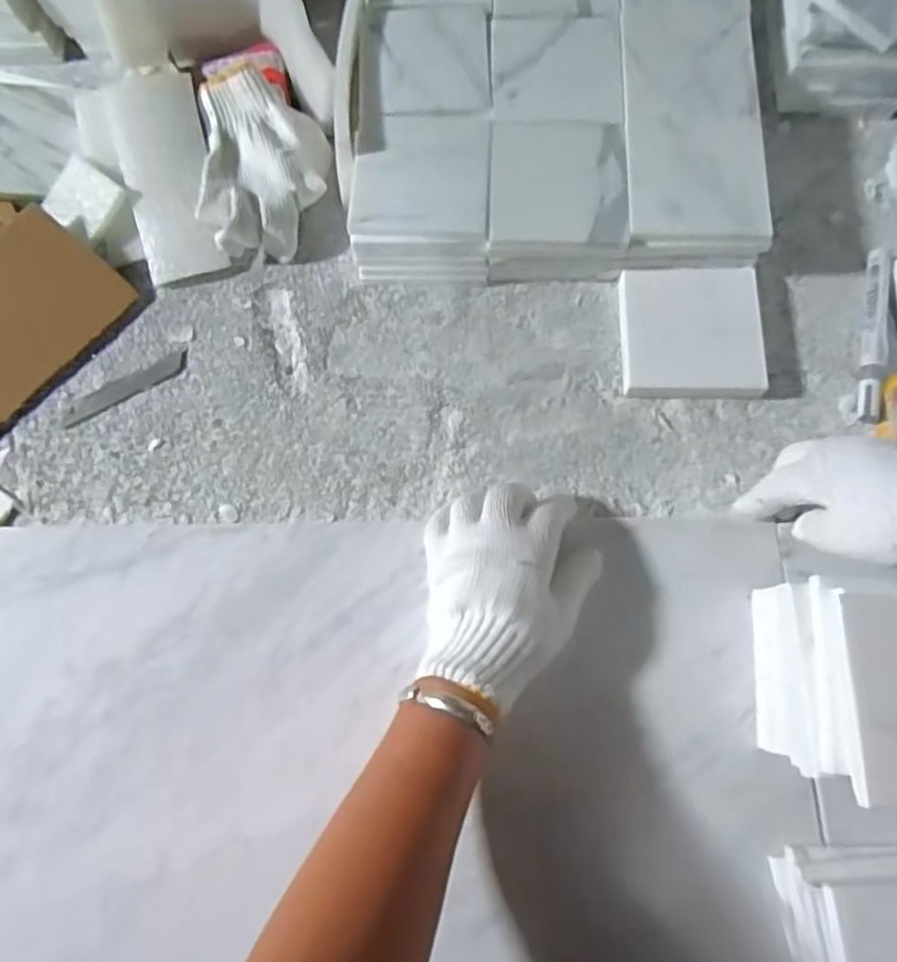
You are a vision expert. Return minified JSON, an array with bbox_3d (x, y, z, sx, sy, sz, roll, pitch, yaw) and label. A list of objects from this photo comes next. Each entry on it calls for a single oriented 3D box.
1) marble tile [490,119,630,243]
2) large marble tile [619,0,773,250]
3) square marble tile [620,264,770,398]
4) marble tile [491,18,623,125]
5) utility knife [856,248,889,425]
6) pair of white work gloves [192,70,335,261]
[{"bbox_3d":[0.082,-0.224,0.509,0.100,0.004,0.100,1,76,2],"label":"marble tile"},{"bbox_3d":[0.186,-0.318,0.531,0.100,0.007,0.298,1,76,1],"label":"large marble tile"},{"bbox_3d":[0.180,-0.110,0.516,0.101,0.020,0.098,0,75,-1],"label":"square marble tile"},{"bbox_3d":[0.085,-0.322,0.537,0.099,0.004,0.099,1,76,1],"label":"marble tile"},{"bbox_3d":[0.322,-0.112,0.523,0.016,0.018,0.141,13,75,2],"label":"utility knife"},{"bbox_3d":[-0.148,-0.255,0.561,0.095,0.047,0.148,-3,75,-2],"label":"pair of white work gloves"}]

